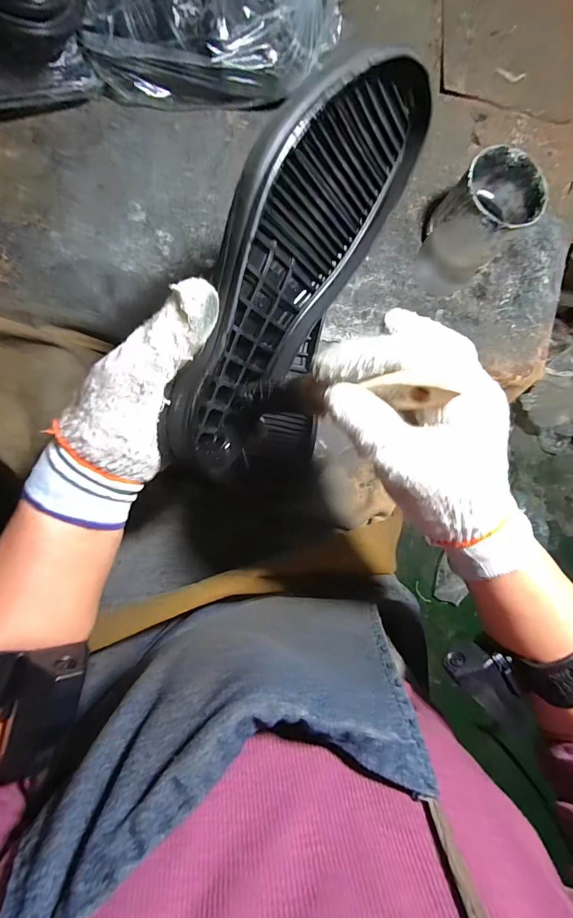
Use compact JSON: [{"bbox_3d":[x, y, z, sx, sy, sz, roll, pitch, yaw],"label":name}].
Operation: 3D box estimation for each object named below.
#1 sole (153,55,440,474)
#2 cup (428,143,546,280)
[{"bbox_3d":[-0.004,-0.116,0.240,0.035,0.106,0.276,35,98,27],"label":"sole"},{"bbox_3d":[0.219,-0.272,0.415,0.086,0.089,0.098,42,82,-1],"label":"cup"}]

